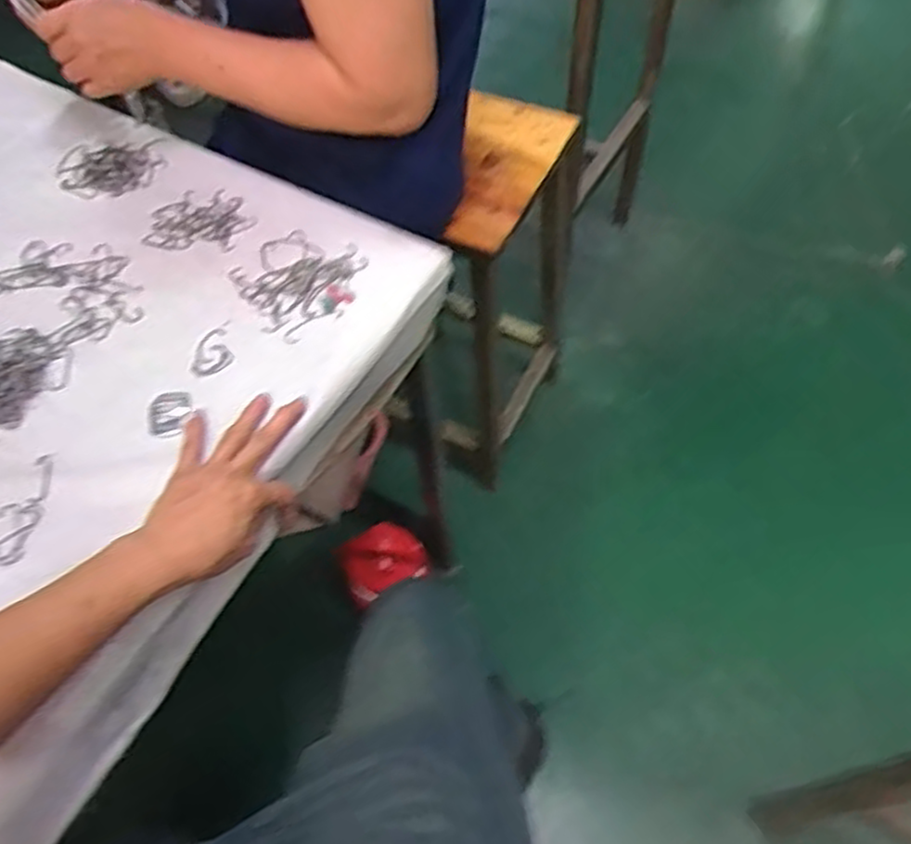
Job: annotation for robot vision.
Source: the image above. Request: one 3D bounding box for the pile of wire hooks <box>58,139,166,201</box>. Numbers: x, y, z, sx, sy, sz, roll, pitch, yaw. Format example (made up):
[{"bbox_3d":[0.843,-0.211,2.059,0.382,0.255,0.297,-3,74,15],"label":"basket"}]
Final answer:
[{"bbox_3d":[-0.334,-0.250,0.719,0.095,0.022,0.064,-2,58,2],"label":"pile of wire hooks"}]

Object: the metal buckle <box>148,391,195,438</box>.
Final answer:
[{"bbox_3d":[-0.220,-0.007,0.577,0.034,0.006,0.038,-9,58,-3],"label":"metal buckle"}]

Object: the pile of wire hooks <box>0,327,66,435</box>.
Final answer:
[{"bbox_3d":[-0.367,-0.033,0.595,0.076,0.010,0.102,8,59,8],"label":"pile of wire hooks"}]

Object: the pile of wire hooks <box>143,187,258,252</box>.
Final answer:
[{"bbox_3d":[-0.234,-0.187,0.689,0.090,0.011,0.070,3,58,5],"label":"pile of wire hooks"}]

